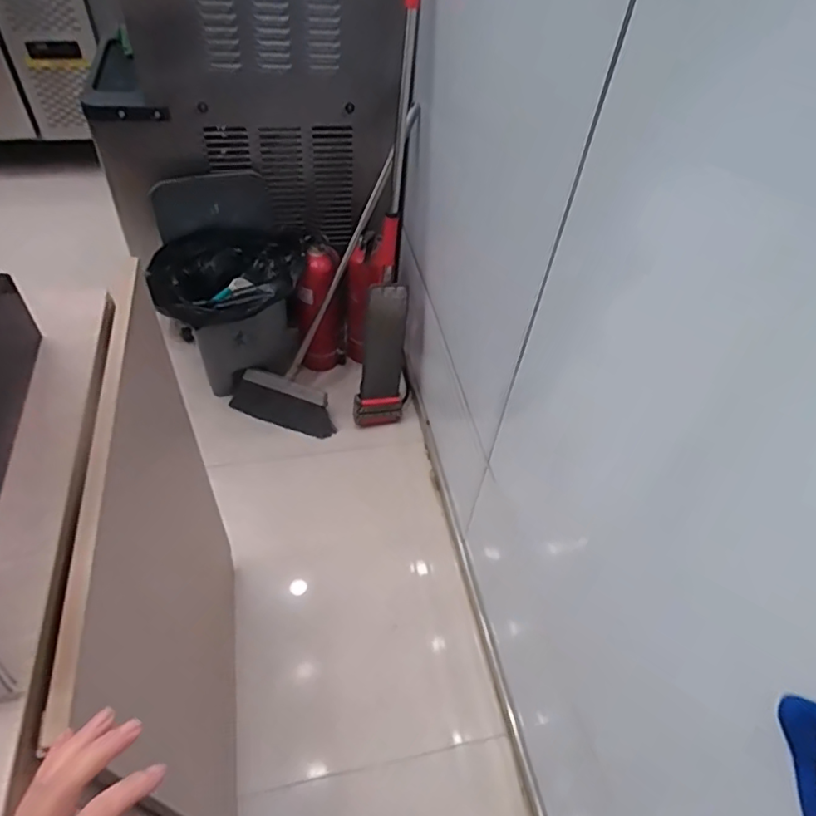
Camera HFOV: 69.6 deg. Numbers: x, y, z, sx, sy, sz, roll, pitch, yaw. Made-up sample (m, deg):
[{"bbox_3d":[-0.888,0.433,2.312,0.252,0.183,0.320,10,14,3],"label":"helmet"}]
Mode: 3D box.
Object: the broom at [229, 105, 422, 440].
[{"bbox_3d":[-0.182,-0.332,1.542,0.283,0.899,0.120,33,18,22],"label":"broom"}]

